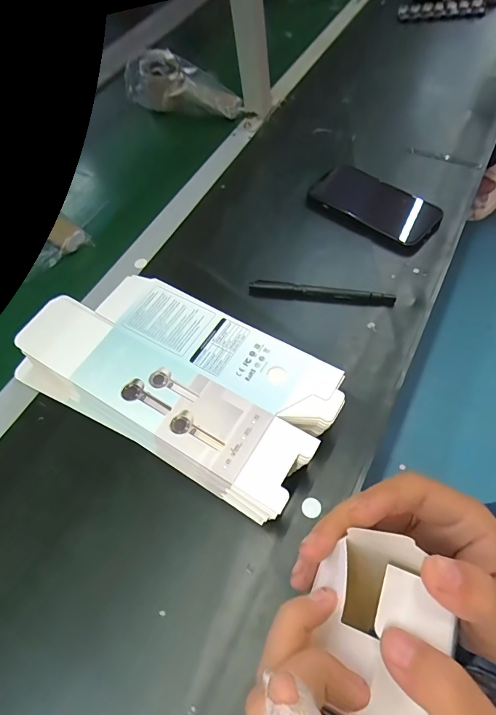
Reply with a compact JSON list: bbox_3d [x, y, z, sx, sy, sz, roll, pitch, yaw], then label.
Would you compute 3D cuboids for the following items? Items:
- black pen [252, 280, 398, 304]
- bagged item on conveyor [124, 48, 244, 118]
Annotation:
[{"bbox_3d":[0.076,-0.068,0.428,0.147,0.011,0.012,7,60,9],"label":"black pen"},{"bbox_3d":[-0.100,-0.420,0.628,0.190,0.062,0.068,26,64,18],"label":"bagged item on conveyor"}]

